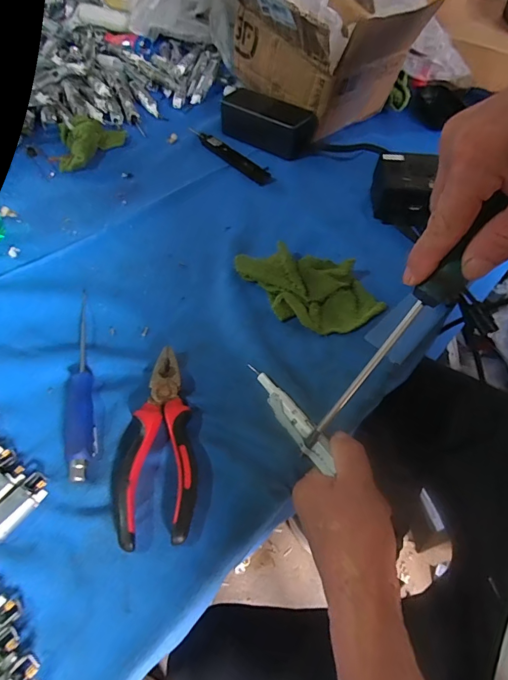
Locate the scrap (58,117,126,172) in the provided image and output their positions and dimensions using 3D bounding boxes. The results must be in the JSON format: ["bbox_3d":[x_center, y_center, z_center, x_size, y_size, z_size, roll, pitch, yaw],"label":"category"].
[{"bbox_3d":[-0.227,-0.282,0.559,0.087,0.028,0.099,-9,57,-8],"label":"scrap"}]

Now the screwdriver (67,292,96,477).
[{"bbox_3d":[-0.150,0.029,0.349,0.017,0.020,0.186,-10,57,-9],"label":"screwdriver"}]

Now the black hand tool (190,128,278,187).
[{"bbox_3d":[-0.036,-0.263,0.561,0.025,0.012,0.173,-35,64,-23],"label":"black hand tool"}]

